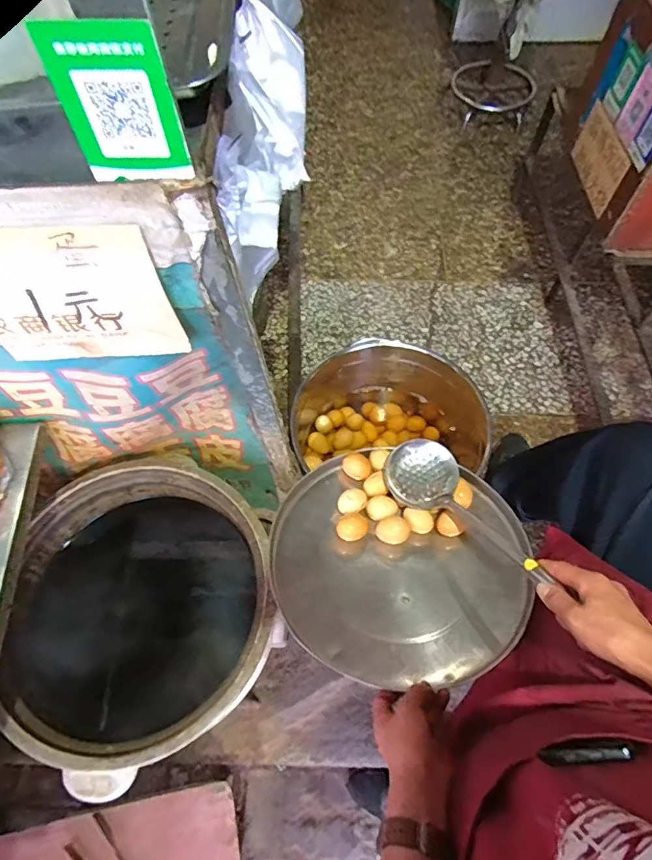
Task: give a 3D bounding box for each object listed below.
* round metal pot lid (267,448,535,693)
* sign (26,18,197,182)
[{"bbox_3d":[0.103,0.204,0.753,0.365,0.066,0.340,1,48,-2],"label":"round metal pot lid"},{"bbox_3d":[-0.145,-0.227,0.354,0.079,0.102,0.007,-2,62,-1],"label":"sign"}]

